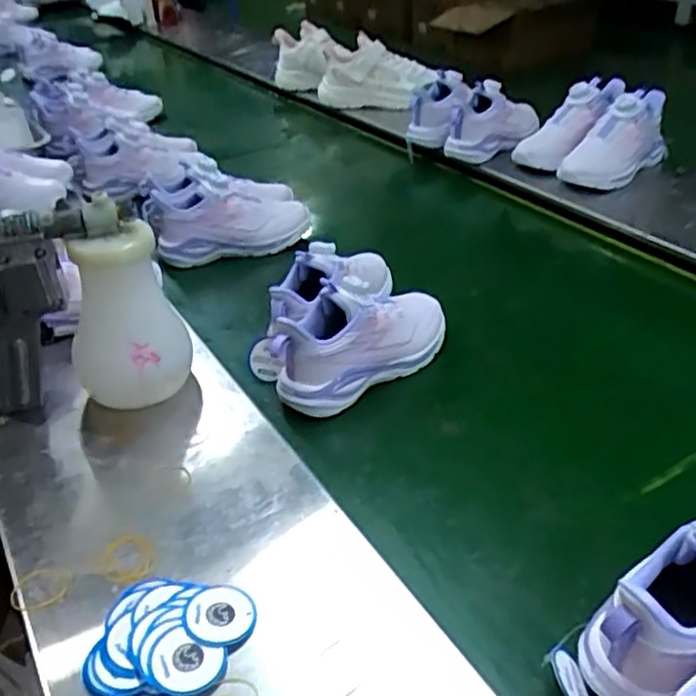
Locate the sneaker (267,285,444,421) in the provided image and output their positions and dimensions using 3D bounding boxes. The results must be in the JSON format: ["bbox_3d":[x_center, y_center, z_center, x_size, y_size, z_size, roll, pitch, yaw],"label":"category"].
[{"bbox_3d":[0.014,-0.012,0.729,0.203,0.101,0.082,-24,39,-25],"label":"sneaker"}]

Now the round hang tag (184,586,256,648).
[{"bbox_3d":[-0.088,0.185,0.482,0.047,0.004,0.042,-6,44,-24],"label":"round hang tag"}]

